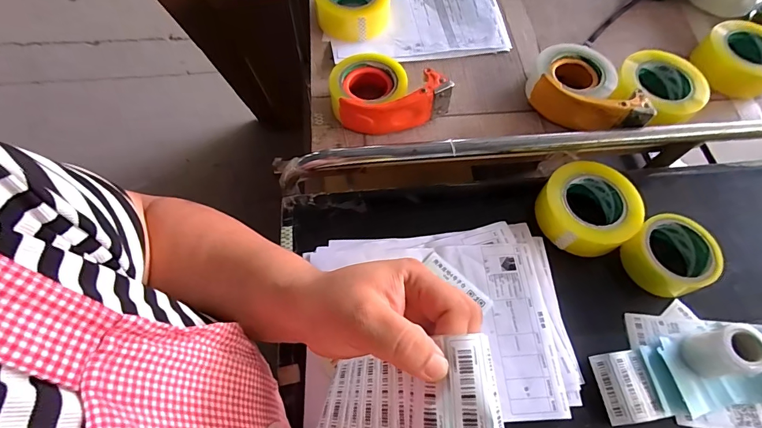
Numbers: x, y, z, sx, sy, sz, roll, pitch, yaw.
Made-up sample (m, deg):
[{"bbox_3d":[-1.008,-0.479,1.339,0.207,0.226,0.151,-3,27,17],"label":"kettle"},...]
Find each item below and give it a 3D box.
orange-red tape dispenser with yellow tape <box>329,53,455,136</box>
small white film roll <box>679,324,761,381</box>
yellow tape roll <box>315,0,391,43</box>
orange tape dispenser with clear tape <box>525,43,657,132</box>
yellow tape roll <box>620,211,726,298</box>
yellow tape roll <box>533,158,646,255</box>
[{"bbox_3d":[0.013,-0.178,0.565,0.166,0.066,0.107,-8,65,-5],"label":"orange-red tape dispenser with yellow tape"},{"bbox_3d":[0.382,0.156,0.432,0.050,0.063,0.050,0,64,-1],"label":"small white film roll"},{"bbox_3d":[-0.044,-0.356,0.653,0.118,0.060,0.130,2,64,0],"label":"yellow tape roll"},{"bbox_3d":[0.304,-0.180,0.574,0.162,0.060,0.129,19,65,8],"label":"orange tape dispenser with clear tape"},{"bbox_3d":[0.372,0.053,0.498,0.094,0.047,0.094,0,64,-1],"label":"yellow tape roll"},{"bbox_3d":[0.278,-0.009,0.522,0.111,0.053,0.120,0,64,-1],"label":"yellow tape roll"}]

